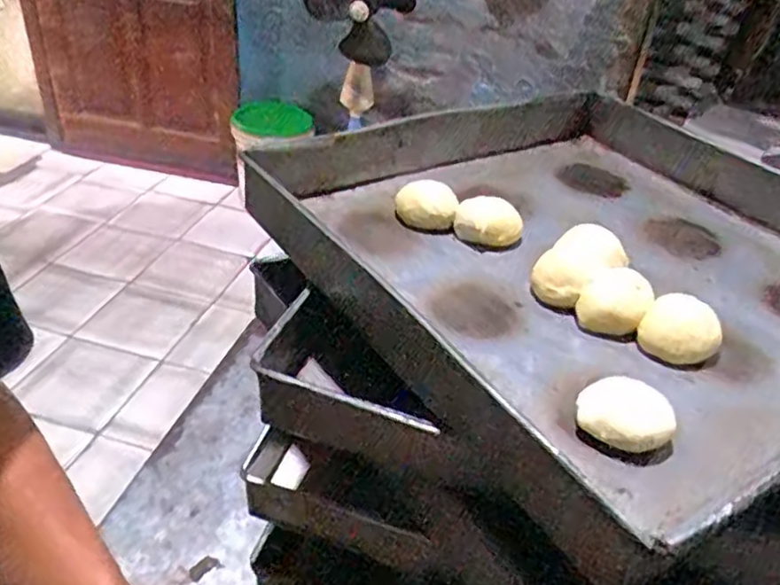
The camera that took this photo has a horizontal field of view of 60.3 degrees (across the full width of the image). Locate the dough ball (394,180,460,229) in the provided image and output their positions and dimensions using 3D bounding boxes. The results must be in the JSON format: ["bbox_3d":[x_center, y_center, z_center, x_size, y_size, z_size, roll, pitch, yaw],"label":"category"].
[{"bbox_3d":[0.032,-0.079,0.606,0.054,0.030,0.038,8,35,2],"label":"dough ball"}]

